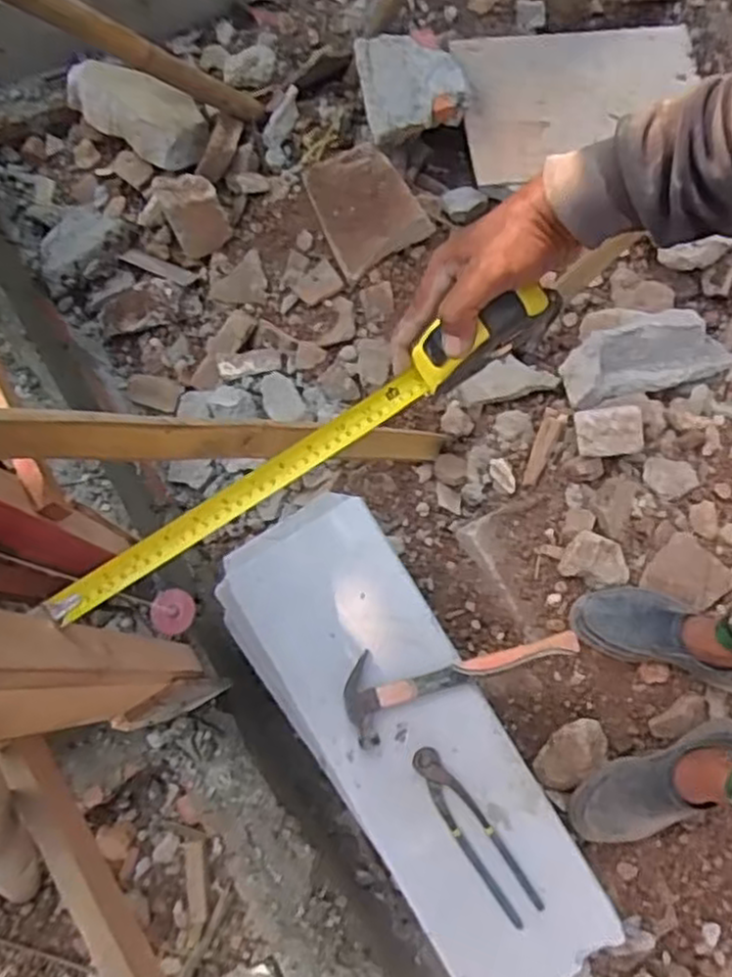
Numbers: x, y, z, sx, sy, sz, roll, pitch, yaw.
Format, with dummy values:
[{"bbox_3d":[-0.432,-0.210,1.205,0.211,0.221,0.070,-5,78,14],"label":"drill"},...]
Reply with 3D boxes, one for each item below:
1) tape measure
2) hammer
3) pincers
[{"bbox_3d":[-0.047,-0.026,0.559,0.420,0.072,0.038,-33,79,0],"label":"tape measure"},{"bbox_3d":[0.105,0.206,0.892,0.284,0.033,0.101,-24,78,-7],"label":"hammer"},{"bbox_3d":[0.126,0.406,0.875,0.045,0.018,0.219,-35,80,-9],"label":"pincers"}]

